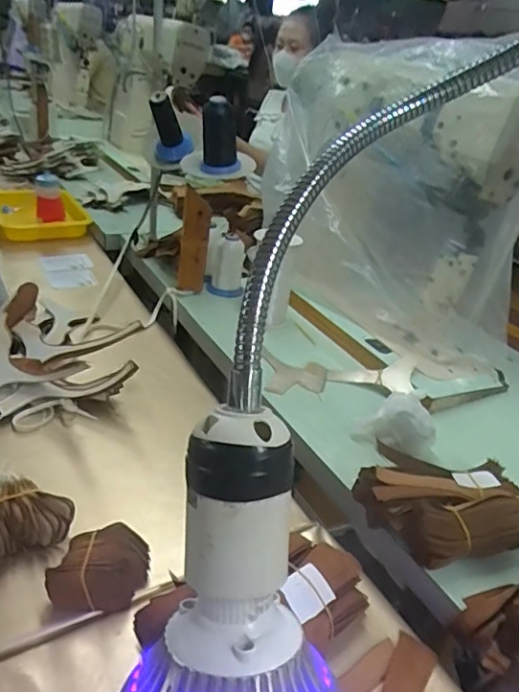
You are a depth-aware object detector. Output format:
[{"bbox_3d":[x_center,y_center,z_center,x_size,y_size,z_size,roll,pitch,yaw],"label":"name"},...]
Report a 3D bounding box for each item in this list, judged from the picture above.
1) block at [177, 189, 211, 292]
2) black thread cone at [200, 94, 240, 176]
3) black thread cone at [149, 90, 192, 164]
[{"bbox_3d":[-0.117,-0.182,0.978,0.047,0.213,0.023,0,50,-13],"label":"block"},{"bbox_3d":[-0.062,-0.338,0.886,0.063,0.122,0.058,5,31,-6],"label":"black thread cone"},{"bbox_3d":[-0.156,-0.365,0.921,0.062,0.148,0.062,12,67,8],"label":"black thread cone"}]

